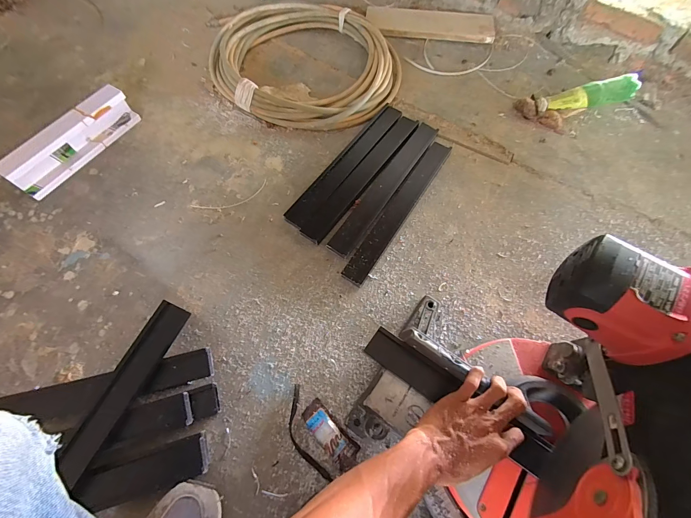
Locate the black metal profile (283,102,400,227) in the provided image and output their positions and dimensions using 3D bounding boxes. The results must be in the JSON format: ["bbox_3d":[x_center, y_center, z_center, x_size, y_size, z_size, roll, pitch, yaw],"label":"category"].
[{"bbox_3d":[0.005,-0.219,0.704,0.052,0.015,0.393,35,71,12],"label":"black metal profile"}]

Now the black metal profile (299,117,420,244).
[{"bbox_3d":[0.041,-0.184,0.687,0.050,0.017,0.380,35,71,12],"label":"black metal profile"}]

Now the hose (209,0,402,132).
[{"bbox_3d":[-0.106,-0.506,0.803,0.412,0.054,0.475,-40,74,-16],"label":"hose"}]

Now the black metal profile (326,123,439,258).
[{"bbox_3d":[0.089,-0.157,0.674,0.048,0.019,0.384,32,71,11],"label":"black metal profile"}]

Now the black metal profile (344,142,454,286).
[{"bbox_3d":[0.113,-0.107,0.656,0.049,0.019,0.383,32,71,11],"label":"black metal profile"}]

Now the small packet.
[{"bbox_3d":[-0.024,0.273,0.489,0.039,0.026,0.104,-42,75,-16],"label":"small packet"}]

